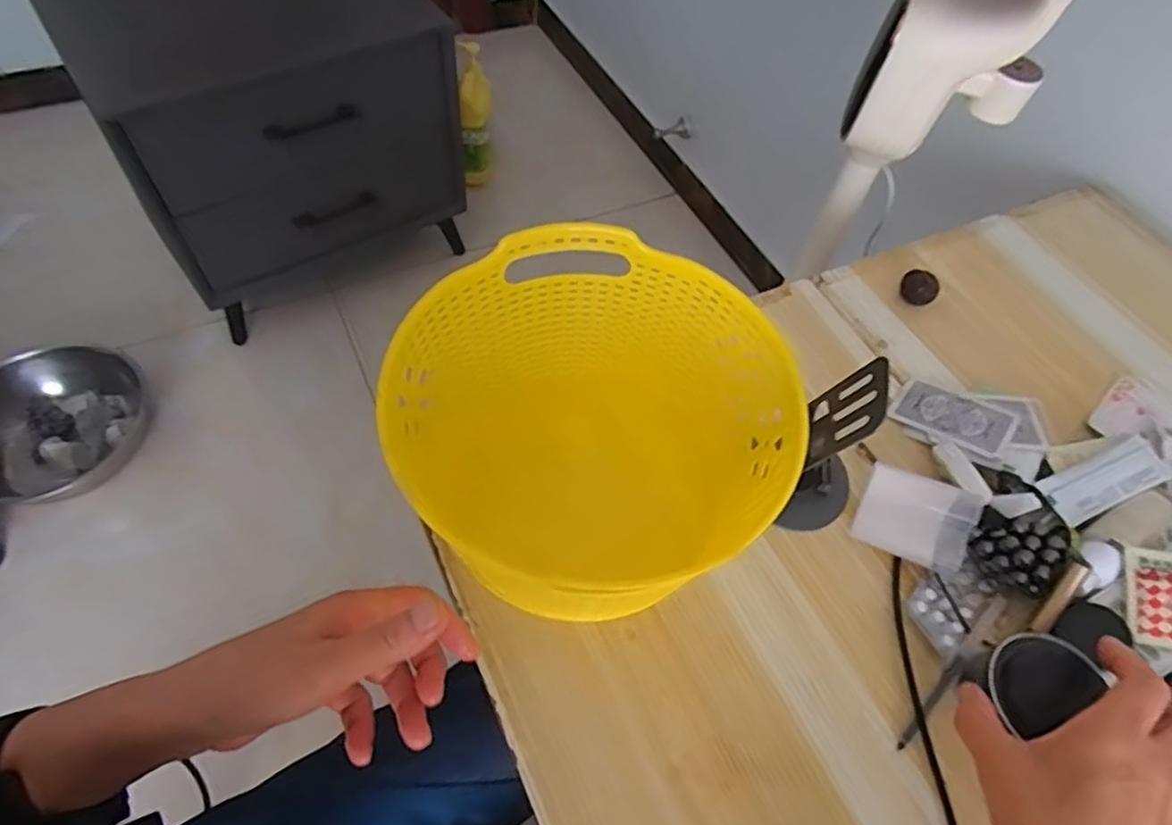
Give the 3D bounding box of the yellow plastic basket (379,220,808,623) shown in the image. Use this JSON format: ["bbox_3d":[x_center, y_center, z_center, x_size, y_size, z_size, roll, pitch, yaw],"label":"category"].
[{"bbox_3d":[0.005,-0.002,0.435,0.204,0.135,0.199,2,57,-4],"label":"yellow plastic basket"}]

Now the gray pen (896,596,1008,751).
[{"bbox_3d":[0.237,0.165,0.421,0.127,0.011,0.009,-38,68,-25],"label":"gray pen"}]

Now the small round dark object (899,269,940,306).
[{"bbox_3d":[0.304,-0.114,0.596,0.032,0.023,0.025,36,61,17],"label":"small round dark object"}]

